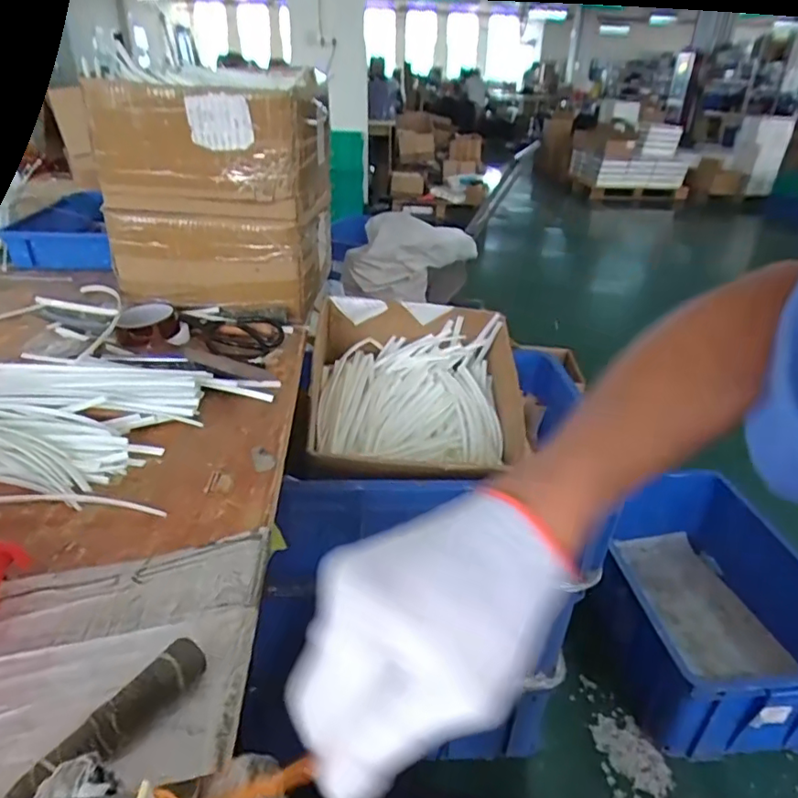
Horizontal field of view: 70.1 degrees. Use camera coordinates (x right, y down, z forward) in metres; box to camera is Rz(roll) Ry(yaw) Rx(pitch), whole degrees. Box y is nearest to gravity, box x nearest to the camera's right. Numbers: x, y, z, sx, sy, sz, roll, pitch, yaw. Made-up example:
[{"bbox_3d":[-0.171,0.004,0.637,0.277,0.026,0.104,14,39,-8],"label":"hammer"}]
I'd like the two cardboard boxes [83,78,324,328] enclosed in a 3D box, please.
[{"bbox_3d":[-0.315,-0.380,1.049,0.351,0.351,0.293,3,29,4],"label":"two cardboard boxes"}]

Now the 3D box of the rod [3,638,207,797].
[{"bbox_3d":[-0.178,0.207,0.352,0.023,0.029,0.132,20,35,31],"label":"rod"}]

